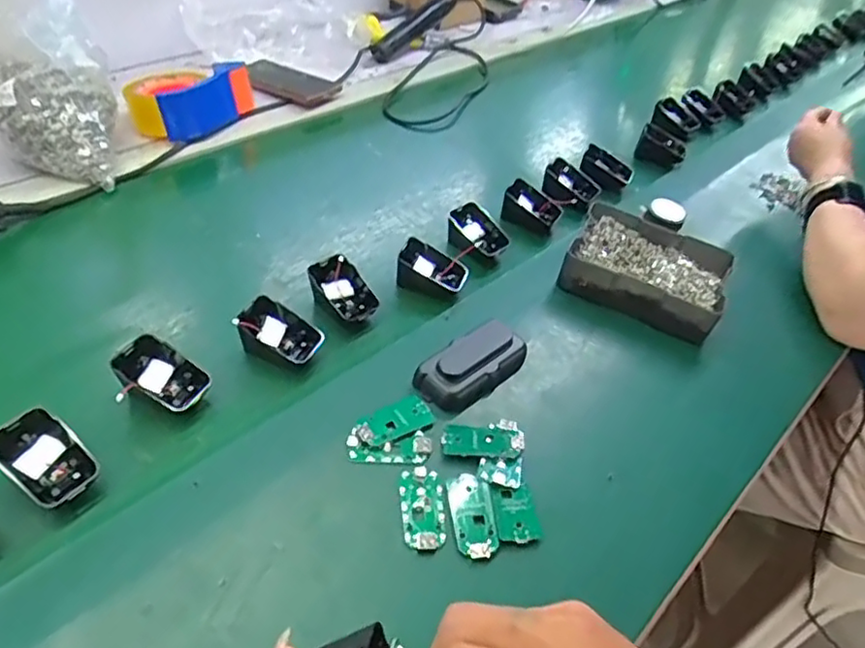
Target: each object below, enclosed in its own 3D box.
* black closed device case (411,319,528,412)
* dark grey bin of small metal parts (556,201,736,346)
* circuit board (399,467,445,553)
[{"bbox_3d":[0.037,0.038,0.551,0.053,0.036,0.100,35,51,25],"label":"black closed device case"},{"bbox_3d":[0.226,-0.057,0.665,0.159,0.044,0.121,21,46,14],"label":"dark grey bin of small metal parts"},{"bbox_3d":[-0.007,0.132,0.458,0.031,0.006,0.062,0,45,-7],"label":"circuit board"}]

